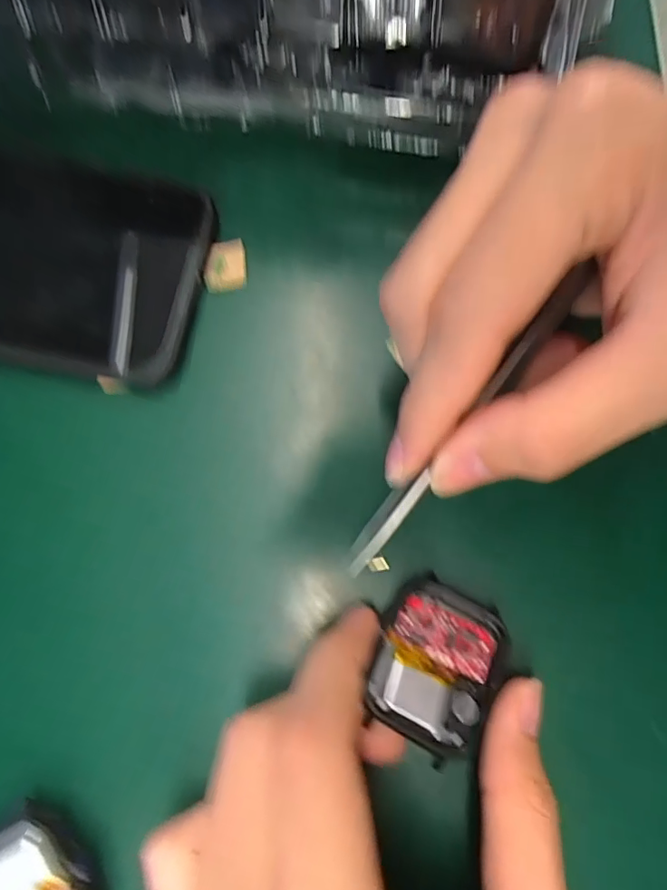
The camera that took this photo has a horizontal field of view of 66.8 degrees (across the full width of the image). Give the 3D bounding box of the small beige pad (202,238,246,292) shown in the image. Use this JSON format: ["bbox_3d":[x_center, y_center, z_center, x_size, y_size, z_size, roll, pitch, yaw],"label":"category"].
[{"bbox_3d":[-0.040,-0.068,0.190,0.015,0.006,0.018,-3,79,1],"label":"small beige pad"}]

